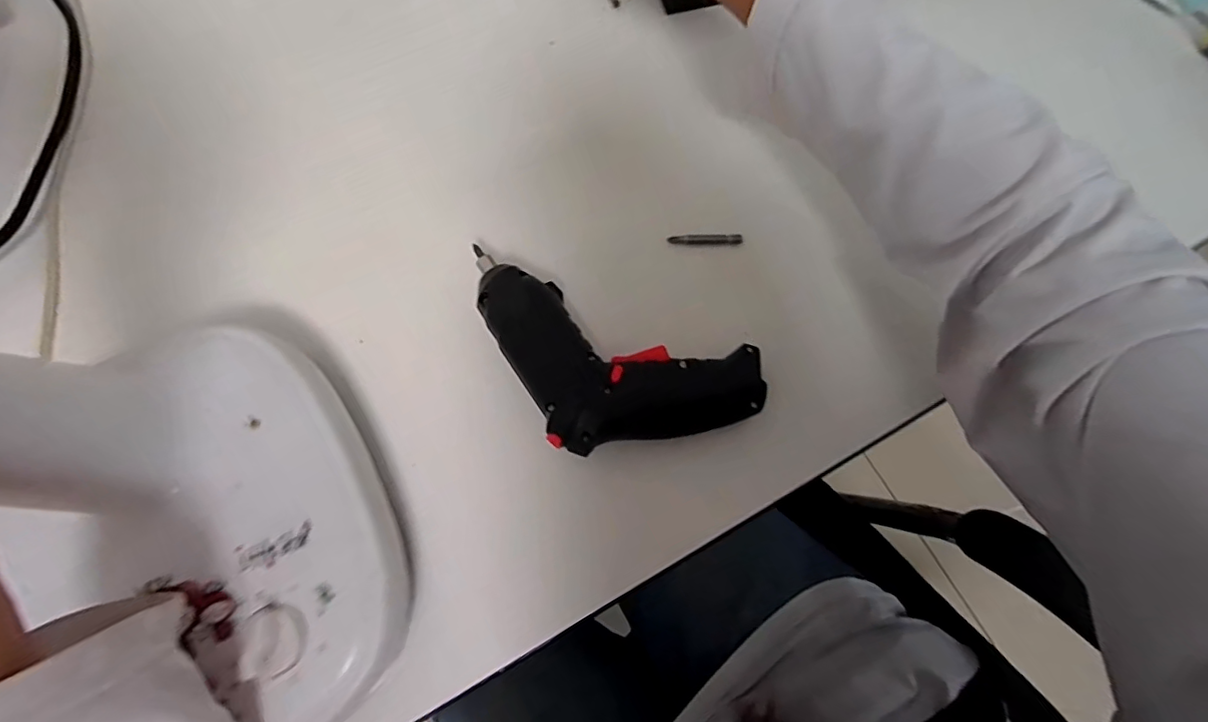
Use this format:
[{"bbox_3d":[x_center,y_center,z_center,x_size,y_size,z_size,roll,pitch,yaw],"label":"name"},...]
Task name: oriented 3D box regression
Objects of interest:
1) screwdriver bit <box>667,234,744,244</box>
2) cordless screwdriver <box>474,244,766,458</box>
[{"bbox_3d":[0.066,-0.079,0.373,0.048,0.004,0.006,-1,74,-1],"label":"screwdriver bit"},{"bbox_3d":[-0.001,0.009,0.334,0.172,0.036,0.087,17,75,4],"label":"cordless screwdriver"}]

